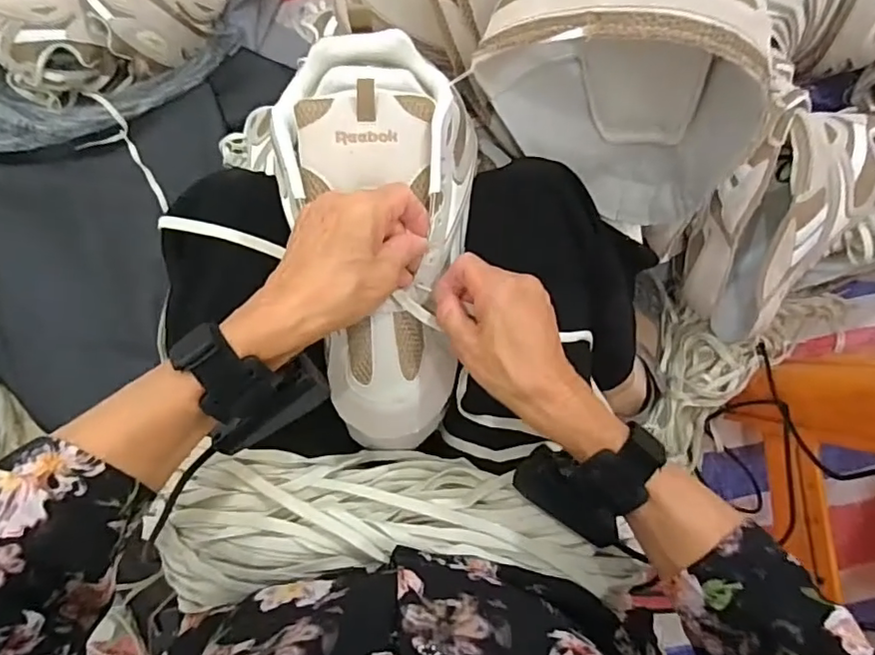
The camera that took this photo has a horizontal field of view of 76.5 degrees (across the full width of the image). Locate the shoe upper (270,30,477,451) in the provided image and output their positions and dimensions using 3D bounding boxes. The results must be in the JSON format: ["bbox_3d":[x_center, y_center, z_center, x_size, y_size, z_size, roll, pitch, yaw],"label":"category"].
[{"bbox_3d":[-0.039,-0.054,0.379,0.127,0.062,0.280,-3,95,-1],"label":"shoe upper"}]

